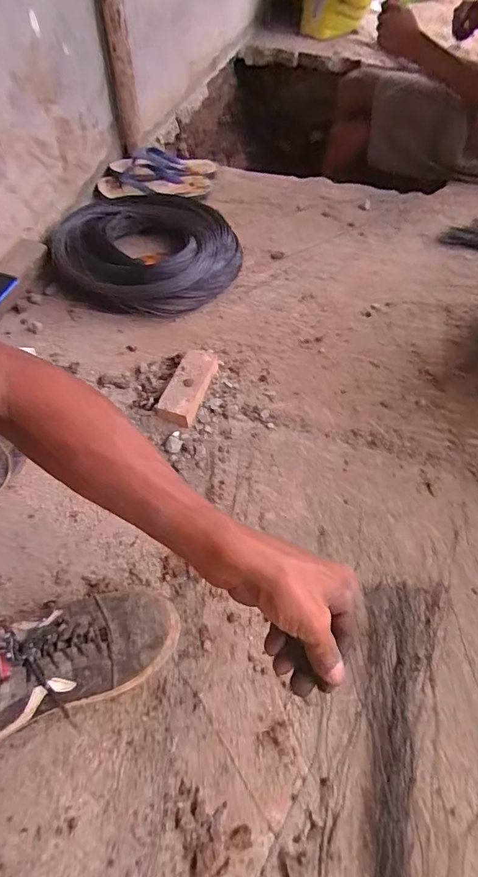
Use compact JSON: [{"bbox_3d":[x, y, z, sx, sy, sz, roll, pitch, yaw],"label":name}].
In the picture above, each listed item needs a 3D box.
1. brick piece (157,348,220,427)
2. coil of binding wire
[{"bbox_3d":[-0.085,-0.088,0.758,0.063,0.039,0.151,18,60,10],"label":"brick piece"},{"bbox_3d":[-0.180,-0.391,0.926,0.348,0.108,0.322,0,58,0],"label":"coil of binding wire"}]

